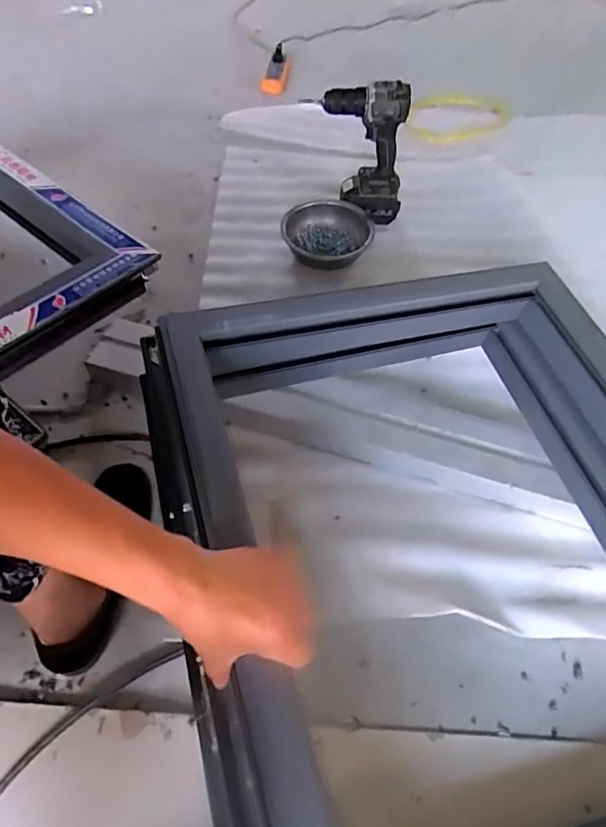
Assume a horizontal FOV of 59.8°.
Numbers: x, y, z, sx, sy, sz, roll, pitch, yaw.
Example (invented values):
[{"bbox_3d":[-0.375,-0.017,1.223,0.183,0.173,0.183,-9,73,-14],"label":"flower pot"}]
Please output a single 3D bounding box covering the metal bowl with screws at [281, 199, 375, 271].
[{"bbox_3d":[0.048,-0.356,1.047,0.175,0.054,0.154,4,56,0],"label":"metal bowl with screws"}]

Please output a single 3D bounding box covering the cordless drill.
[{"bbox_3d":[0.111,-0.489,1.010,0.176,0.249,0.076,-5,56,-6],"label":"cordless drill"}]

